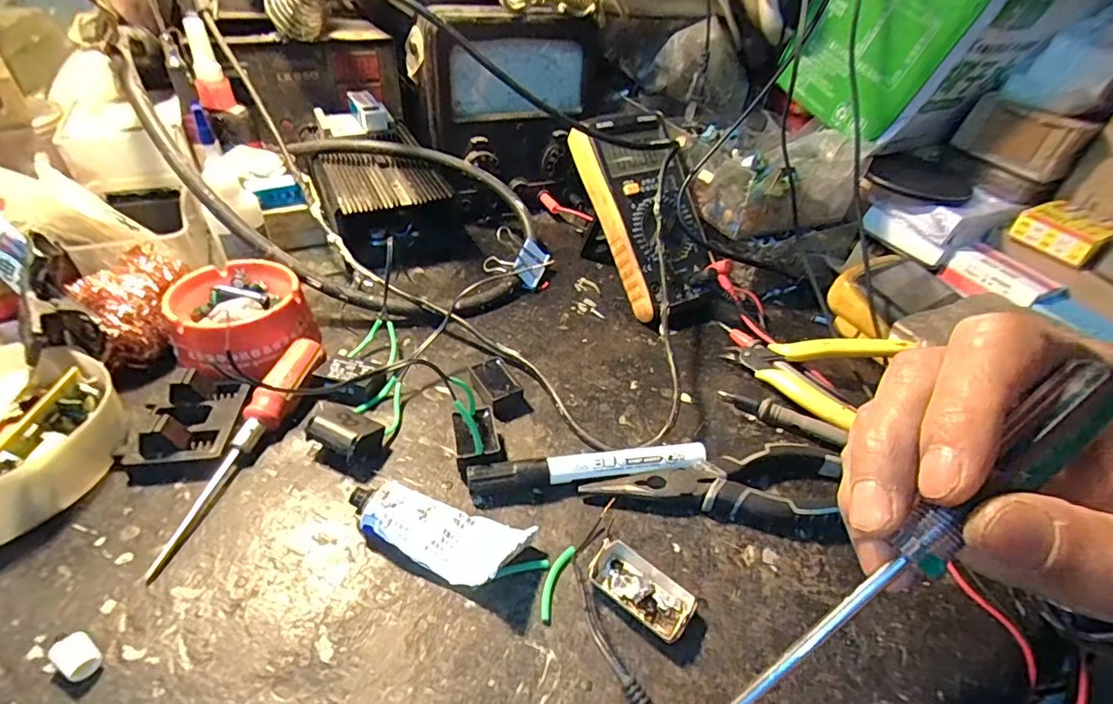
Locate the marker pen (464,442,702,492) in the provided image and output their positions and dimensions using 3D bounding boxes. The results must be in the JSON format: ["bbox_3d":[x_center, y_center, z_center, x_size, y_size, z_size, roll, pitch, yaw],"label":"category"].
[{"bbox_3d":[0.019,0.068,0.304,0.136,0.016,0.016,-2,40,-10],"label":"marker pen"}]

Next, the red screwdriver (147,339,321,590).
[{"bbox_3d":[-0.175,0.047,0.295,0.020,0.025,0.149,12,40,7],"label":"red screwdriver"}]

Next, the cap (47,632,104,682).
[{"bbox_3d":[-0.190,0.122,0.211,0.015,0.011,0.012,27,44,23],"label":"cap"}]

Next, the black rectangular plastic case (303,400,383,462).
[{"bbox_3d":[-0.121,0.048,0.305,0.038,0.022,0.027,21,42,17],"label":"black rectangular plastic case"}]

